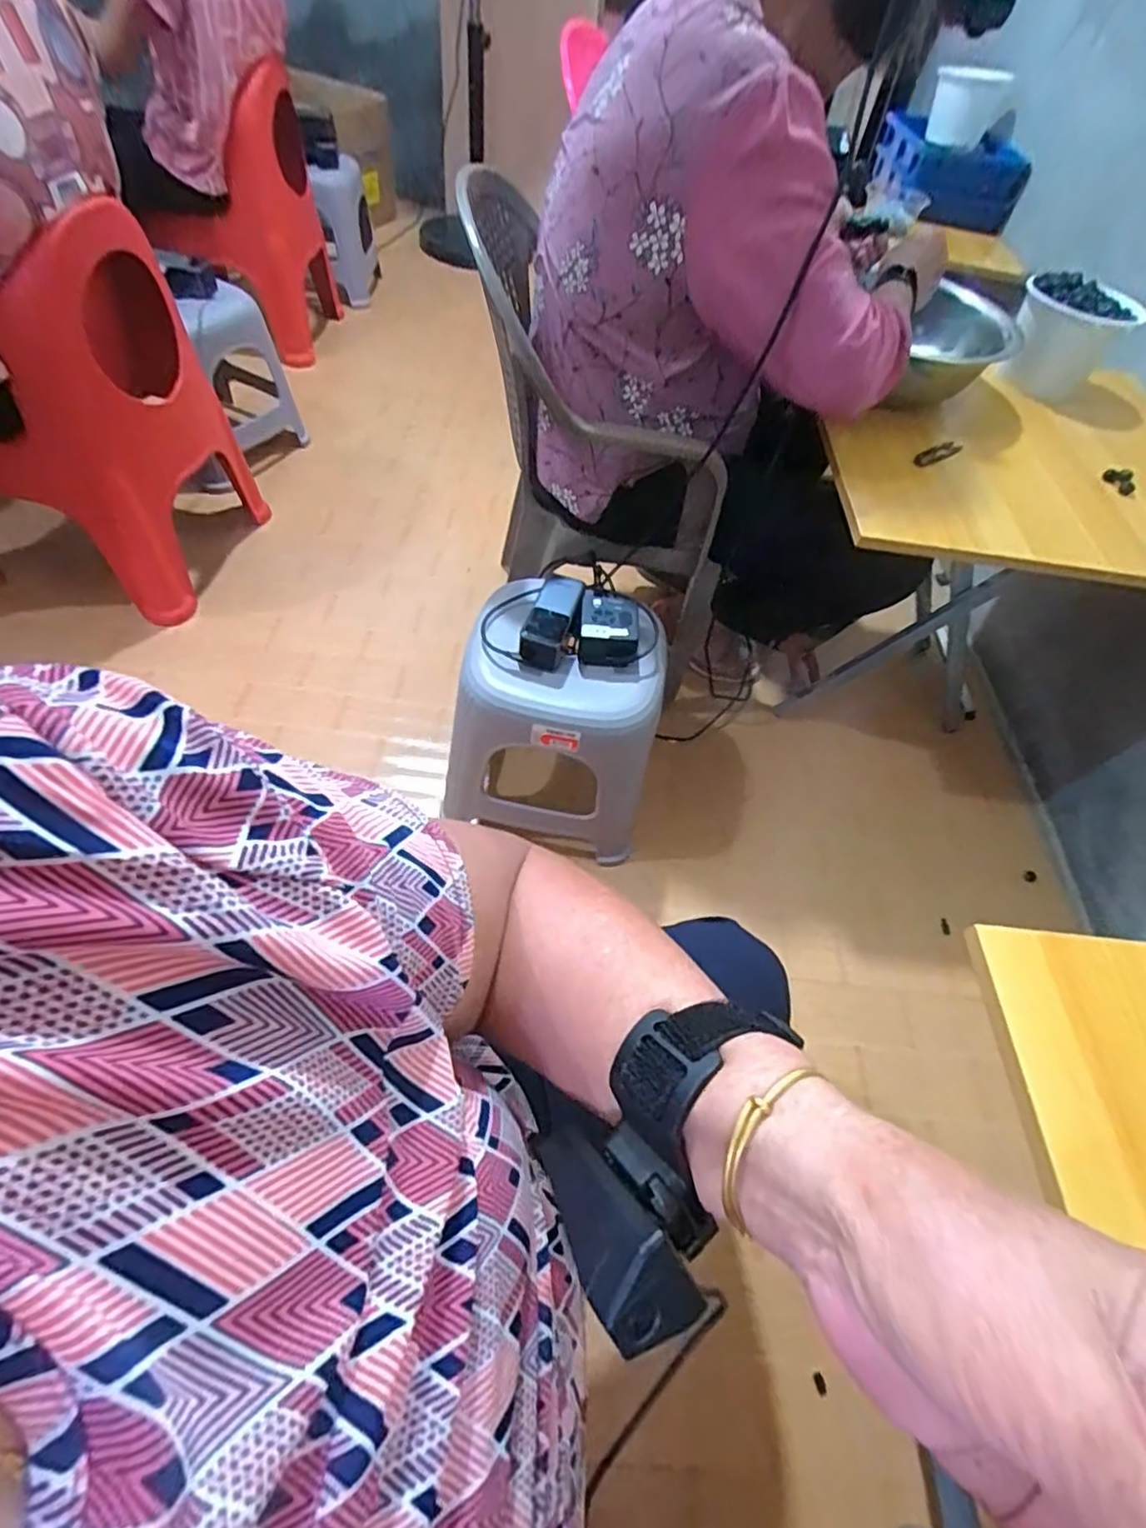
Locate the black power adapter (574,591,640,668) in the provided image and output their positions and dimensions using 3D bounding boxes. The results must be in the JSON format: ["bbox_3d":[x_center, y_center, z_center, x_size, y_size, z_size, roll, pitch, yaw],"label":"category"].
[{"bbox_3d":[0.045,-0.177,0.837,0.077,0.045,0.099,3,51,-3],"label":"black power adapter"}]

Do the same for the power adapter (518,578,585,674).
[{"bbox_3d":[-0.027,-0.187,0.823,0.057,0.044,0.137,14,65,5],"label":"power adapter"}]

